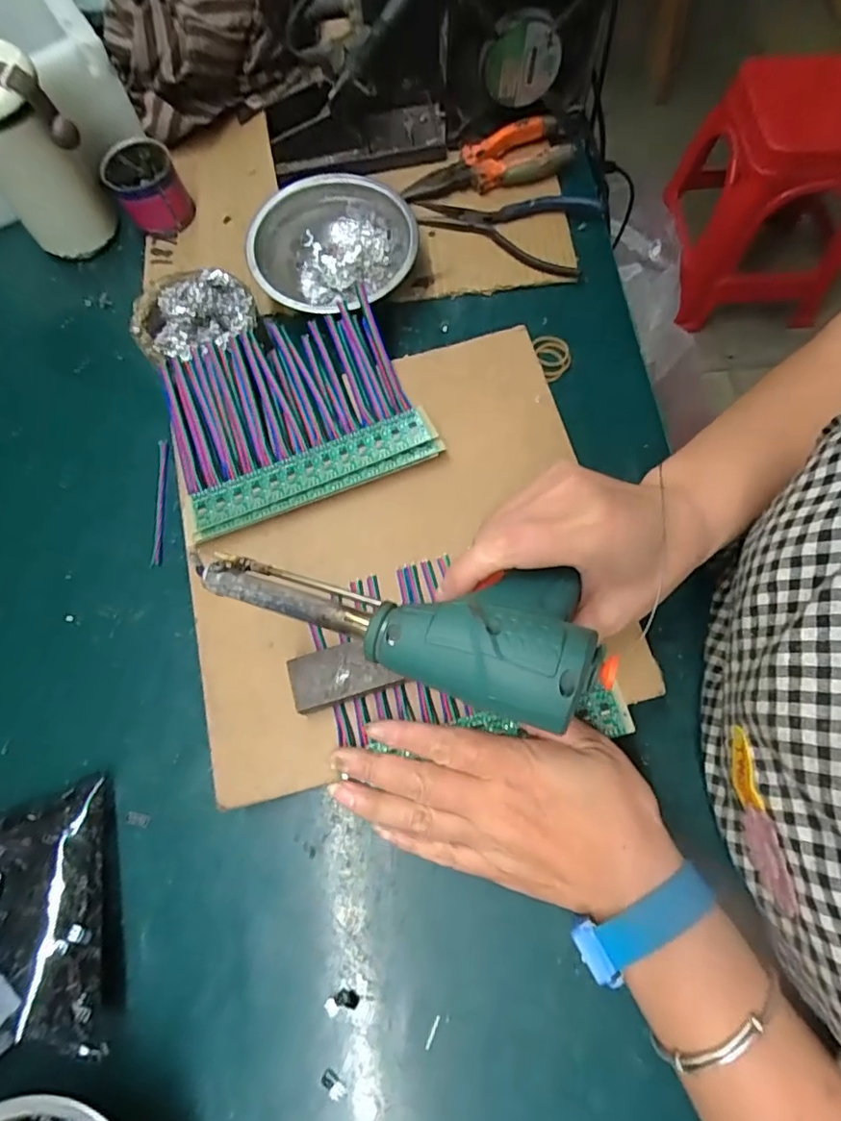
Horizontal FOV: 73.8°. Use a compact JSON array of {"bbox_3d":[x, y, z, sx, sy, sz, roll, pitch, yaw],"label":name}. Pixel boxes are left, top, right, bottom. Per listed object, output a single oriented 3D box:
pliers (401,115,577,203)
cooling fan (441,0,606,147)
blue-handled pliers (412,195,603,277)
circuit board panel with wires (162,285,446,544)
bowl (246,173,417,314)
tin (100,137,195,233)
[{"bbox_3d":[0.057,-0.336,0.472,0.143,0.018,0.052,-19,71,-5],"label":"pliers"},{"bbox_3d":[0.077,-0.398,0.440,0.119,0.115,0.045,-13,70,-3],"label":"cooling fan"},{"bbox_3d":[0.068,-0.272,0.459,0.147,0.014,0.073,9,71,5],"label":"blue-handled pliers"},{"bbox_3d":[-0.086,-0.101,0.372,0.158,0.015,0.137,-21,71,-6],"label":"circuit board panel with wires"},{"bbox_3d":[-0.066,-0.236,0.435,0.122,0.043,0.114,-1,70,1],"label":"bowl"},{"bbox_3d":[-0.224,-0.306,0.462,0.054,0.047,0.050,-1,70,1],"label":"tin"}]

